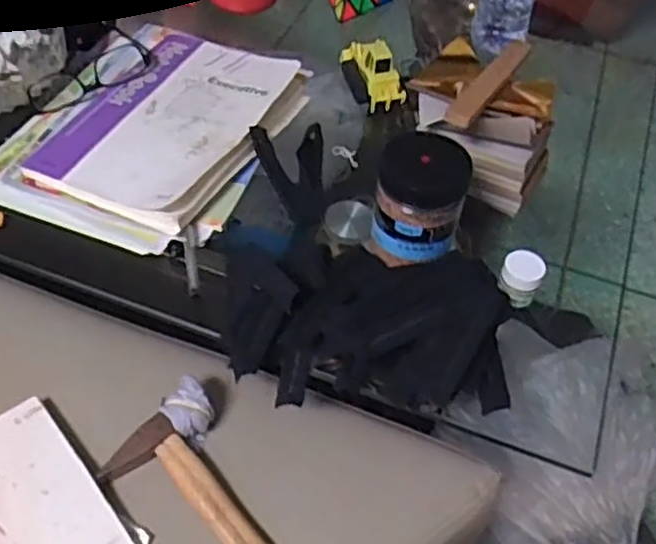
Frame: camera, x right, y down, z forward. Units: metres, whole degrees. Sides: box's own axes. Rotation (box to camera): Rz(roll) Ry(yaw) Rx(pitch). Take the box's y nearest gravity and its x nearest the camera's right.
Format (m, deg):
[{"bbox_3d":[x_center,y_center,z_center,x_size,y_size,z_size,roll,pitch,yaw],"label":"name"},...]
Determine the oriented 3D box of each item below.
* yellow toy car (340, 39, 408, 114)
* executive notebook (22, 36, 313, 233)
[{"bbox_3d":[0.050,-0.226,0.802,0.039,0.055,0.107,-14,52,-16],"label":"yellow toy car"},{"bbox_3d":[-0.154,-0.156,0.722,0.180,0.025,0.262,21,51,13],"label":"executive notebook"}]

